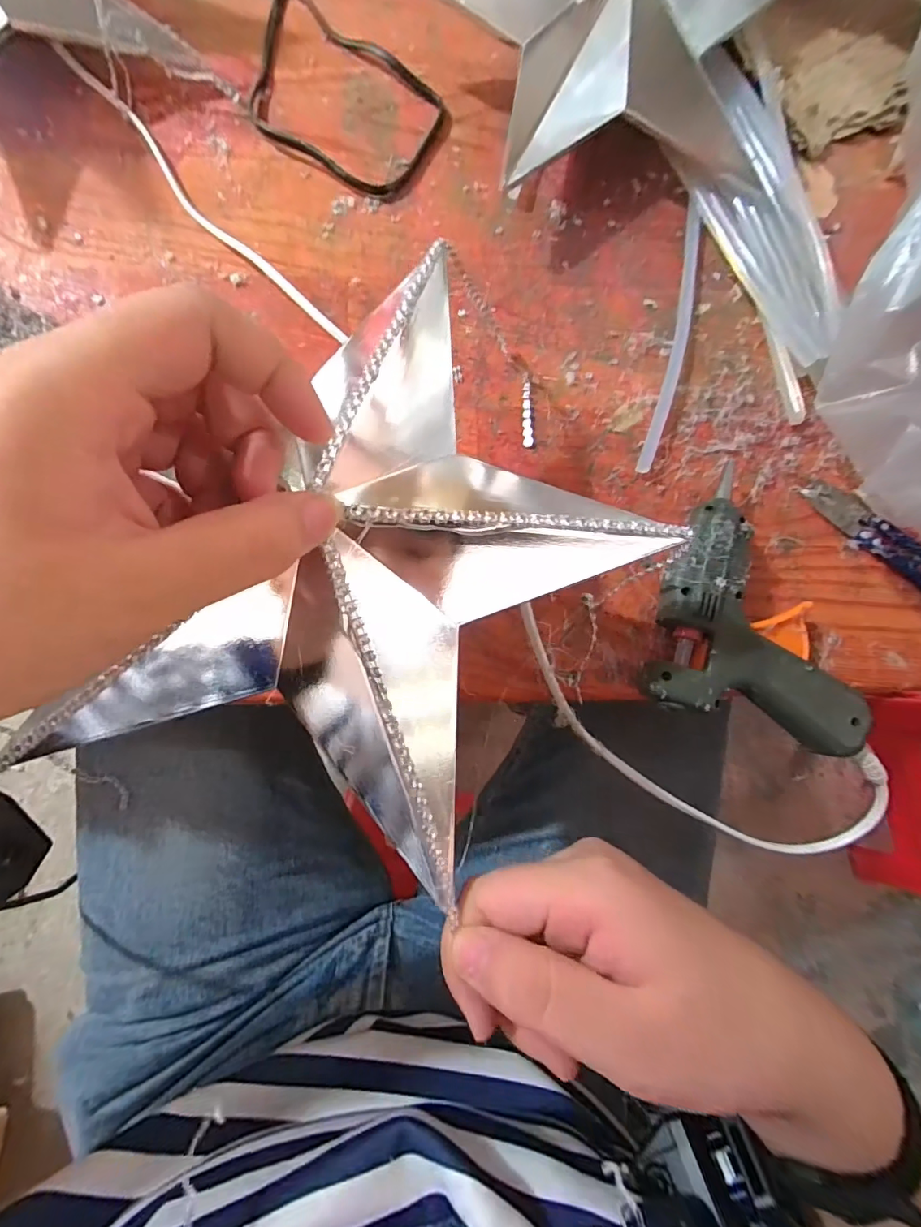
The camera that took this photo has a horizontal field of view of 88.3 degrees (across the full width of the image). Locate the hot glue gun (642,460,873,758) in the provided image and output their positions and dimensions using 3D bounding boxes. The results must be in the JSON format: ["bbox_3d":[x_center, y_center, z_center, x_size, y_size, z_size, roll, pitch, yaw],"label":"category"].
[{"bbox_3d":[0.157,-0.003,0.246,0.109,0.026,0.126,17,80,1],"label":"hot glue gun"}]

